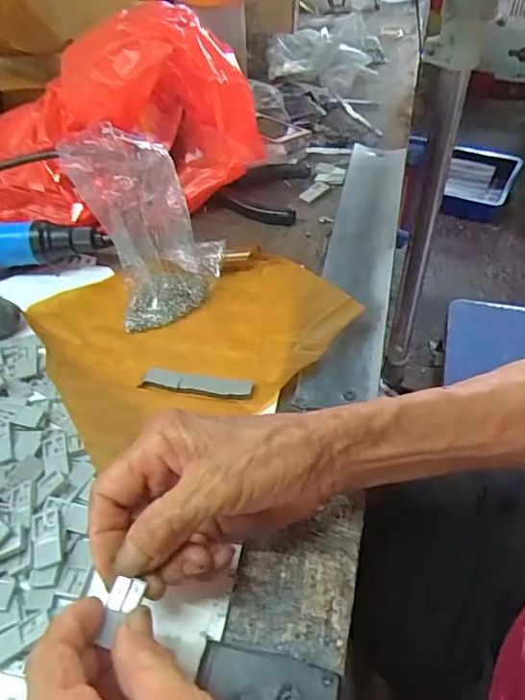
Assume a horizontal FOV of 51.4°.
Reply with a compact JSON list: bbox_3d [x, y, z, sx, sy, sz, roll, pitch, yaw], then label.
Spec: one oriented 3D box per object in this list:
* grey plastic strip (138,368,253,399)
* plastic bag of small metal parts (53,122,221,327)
[{"bbox_3d":[-0.043,0.022,0.351,0.073,0.005,0.016,7,48,11],"label":"grey plastic strip"},{"bbox_3d":[-0.077,-0.089,0.386,0.088,0.112,0.077,-17,48,-11],"label":"plastic bag of small metal parts"}]

